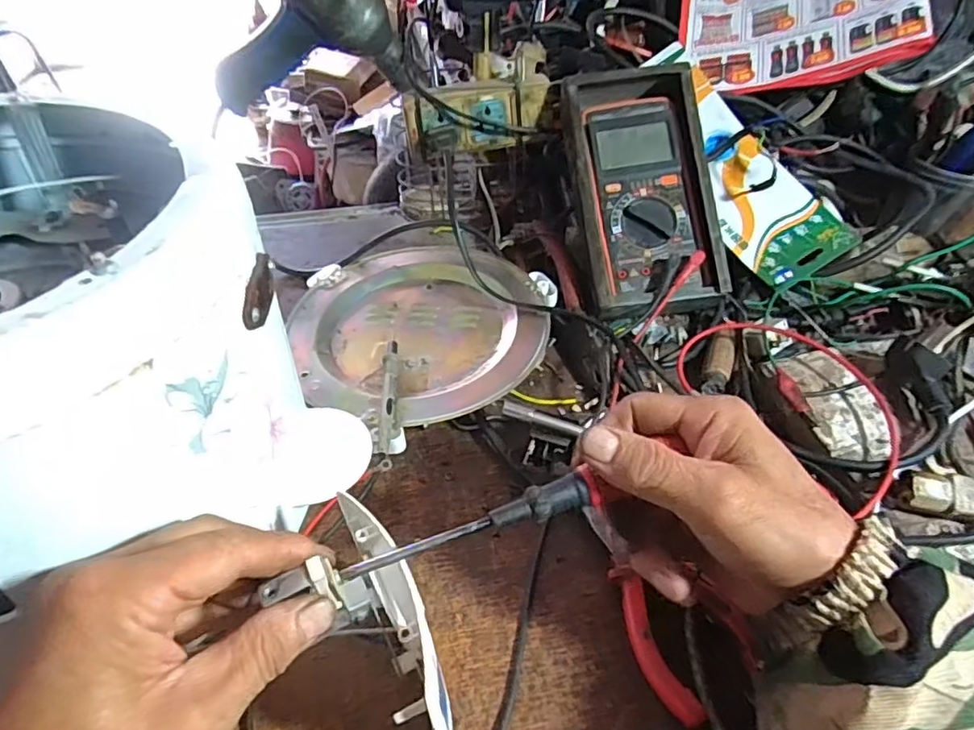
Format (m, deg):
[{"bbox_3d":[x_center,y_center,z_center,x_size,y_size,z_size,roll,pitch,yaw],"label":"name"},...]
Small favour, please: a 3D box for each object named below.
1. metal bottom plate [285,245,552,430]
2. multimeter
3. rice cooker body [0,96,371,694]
[{"bbox_3d":[-0.054,-0.031,0.491,0.198,0.032,0.199,-1,43,1],"label":"metal bottom plate"},{"bbox_3d":[0.126,-0.151,0.501,0.109,0.042,0.221,-5,77,-3],"label":"multimeter"},{"bbox_3d":[-0.231,0.012,0.306,0.247,0.202,0.224,19,47,21],"label":"rice cooker body"}]

